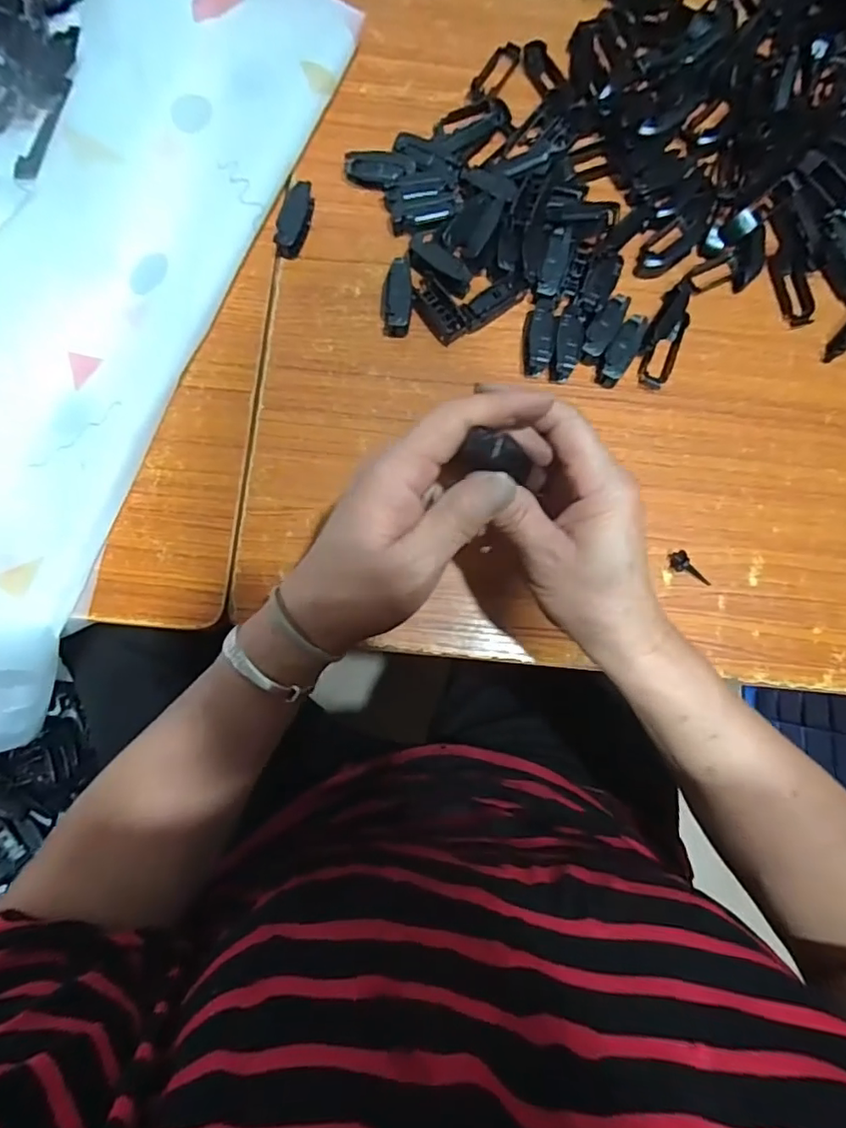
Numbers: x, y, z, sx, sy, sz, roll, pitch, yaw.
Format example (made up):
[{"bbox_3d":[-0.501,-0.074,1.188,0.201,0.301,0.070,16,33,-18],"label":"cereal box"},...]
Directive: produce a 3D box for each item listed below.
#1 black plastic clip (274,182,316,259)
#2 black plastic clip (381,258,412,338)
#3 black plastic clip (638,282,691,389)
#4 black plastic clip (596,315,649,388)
[{"bbox_3d":[-0.088,-0.236,0.382,0.016,0.019,0.048,12,83,1],"label":"black plastic clip"},{"bbox_3d":[-0.018,-0.180,0.380,0.020,0.016,0.050,0,83,-1],"label":"black plastic clip"},{"bbox_3d":[0.166,-0.158,0.381,0.025,0.015,0.075,20,83,2],"label":"black plastic clip"},{"bbox_3d":[0.134,-0.144,0.378,0.017,0.015,0.050,31,83,3],"label":"black plastic clip"}]

